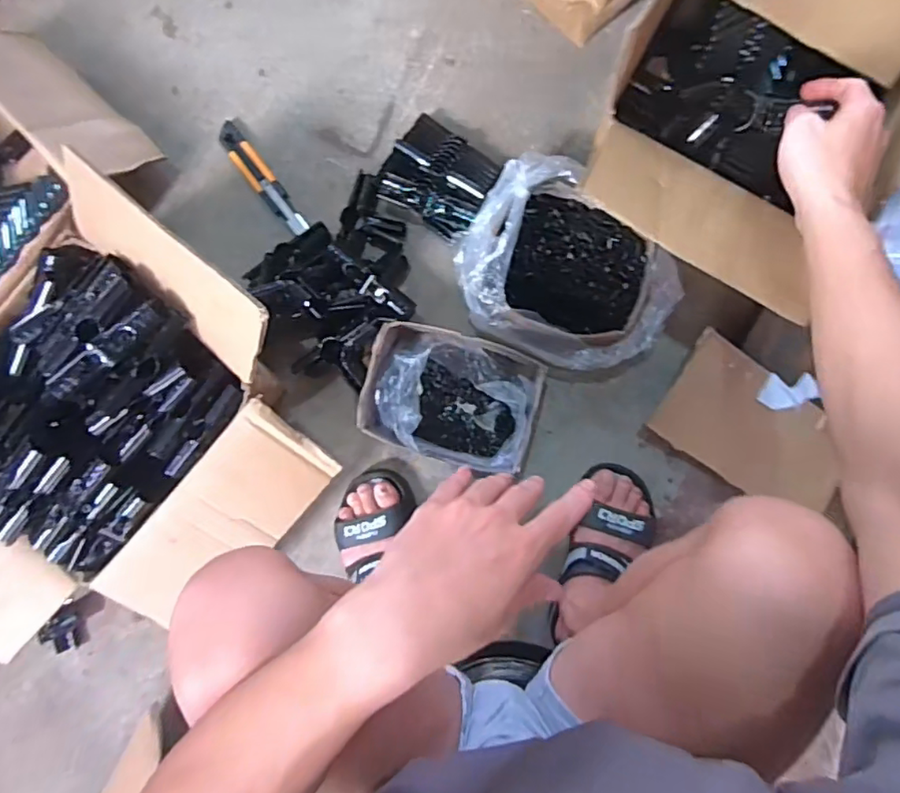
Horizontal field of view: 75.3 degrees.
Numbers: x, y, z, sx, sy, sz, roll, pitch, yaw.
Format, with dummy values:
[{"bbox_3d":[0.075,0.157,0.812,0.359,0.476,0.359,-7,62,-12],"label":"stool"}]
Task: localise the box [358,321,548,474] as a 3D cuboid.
[{"bbox_3d":[0.004,0.001,0.740,0.212,0.107,0.152,15,93,3],"label":"box"}]

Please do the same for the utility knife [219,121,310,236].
[{"bbox_3d":[-0.252,-0.292,0.793,0.032,0.018,0.184,-38,89,4],"label":"utility knife"}]

